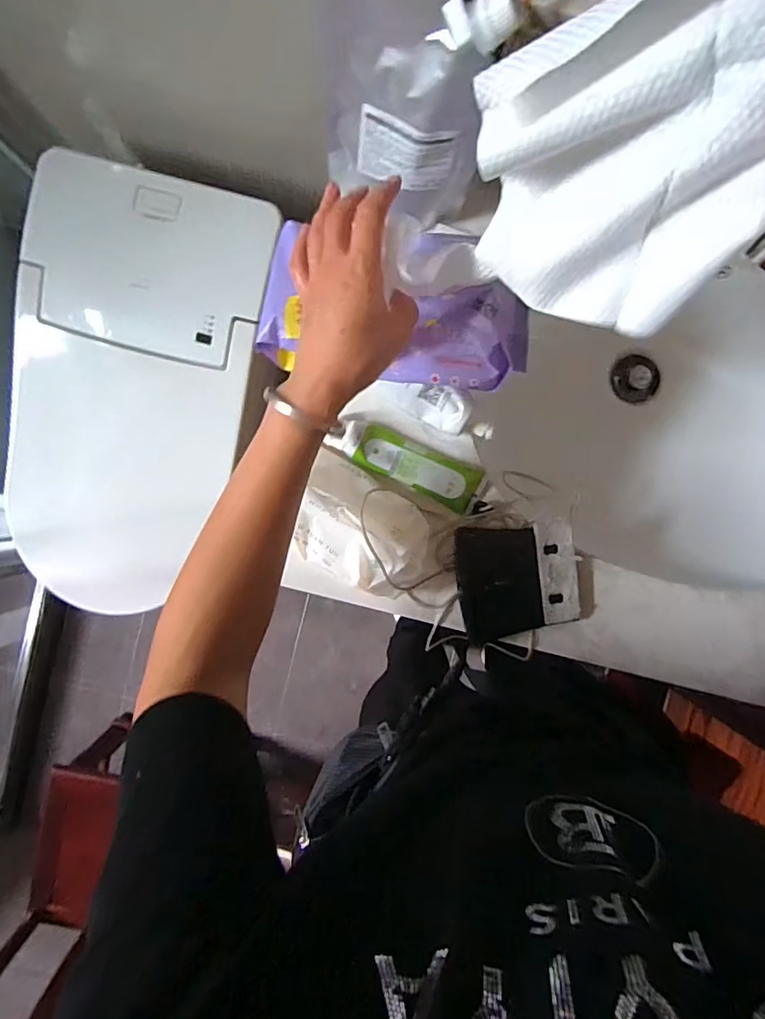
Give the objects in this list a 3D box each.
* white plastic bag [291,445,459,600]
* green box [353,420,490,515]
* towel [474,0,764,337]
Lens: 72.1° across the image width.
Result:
[{"bbox_3d":[-0.013,0.018,0.493,0.148,0.049,0.107,23,91,-1],"label":"white plastic bag"},{"bbox_3d":[0.037,-0.043,0.508,0.124,0.016,0.048,26,91,-1],"label":"green box"},{"bbox_3d":[0.139,-0.162,0.241,0.202,0.146,0.043,5,53,32],"label":"towel"}]

